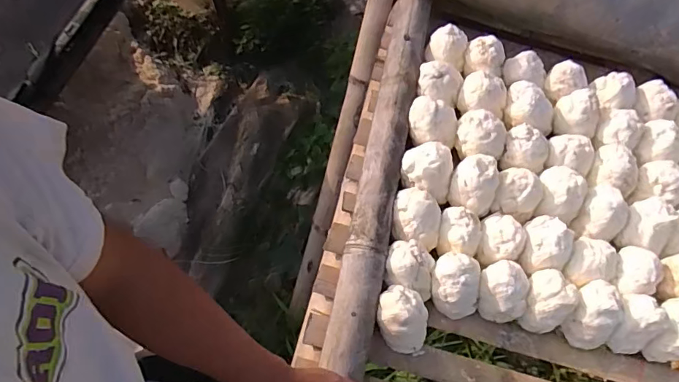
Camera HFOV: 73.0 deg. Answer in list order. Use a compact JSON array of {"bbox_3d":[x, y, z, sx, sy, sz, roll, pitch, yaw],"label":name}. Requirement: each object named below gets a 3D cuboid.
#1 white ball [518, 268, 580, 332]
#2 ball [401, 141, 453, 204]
[{"bbox_3d":[0.292,0.161,0.653,0.067,0.080,0.077,23,67,8],"label":"white ball"},{"bbox_3d":[0.129,-0.027,0.687,0.074,0.059,0.077,1,66,-1],"label":"ball"}]

